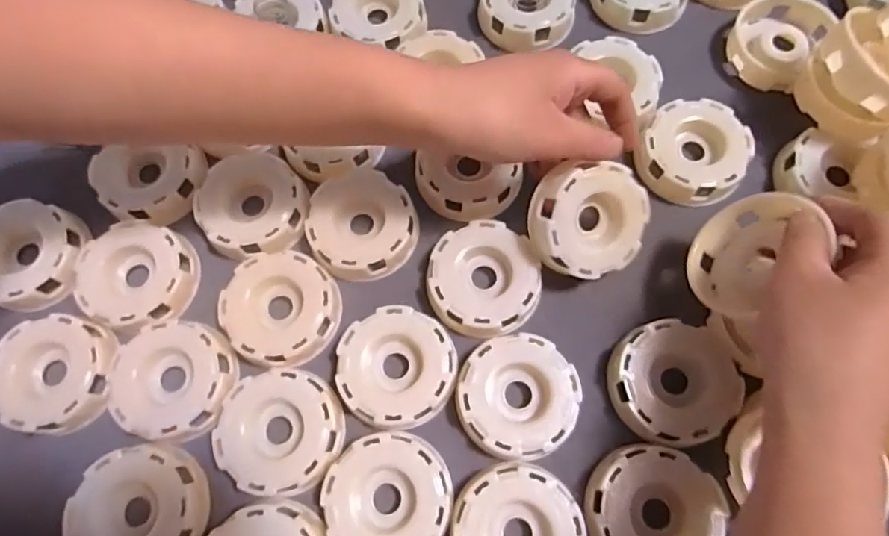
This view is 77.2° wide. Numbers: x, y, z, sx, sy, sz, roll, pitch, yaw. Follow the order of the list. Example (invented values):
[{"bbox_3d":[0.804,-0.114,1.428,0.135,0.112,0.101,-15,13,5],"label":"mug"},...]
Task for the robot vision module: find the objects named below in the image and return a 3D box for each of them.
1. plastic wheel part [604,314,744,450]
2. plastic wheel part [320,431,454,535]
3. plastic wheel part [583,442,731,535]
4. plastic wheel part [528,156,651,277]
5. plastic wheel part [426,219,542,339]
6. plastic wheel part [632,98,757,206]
[{"bbox_3d":[0.124,0.063,0.306,0.066,0.021,0.063,-1,71,2],"label":"plastic wheel part"},{"bbox_3d":[-0.029,0.119,0.289,0.063,0.016,0.062,-14,71,-3],"label":"plastic wheel part"},{"bbox_3d":[0.106,0.126,0.284,0.066,0.021,0.062,-1,71,2],"label":"plastic wheel part"},{"bbox_3d":[0.082,-0.026,0.315,0.065,0.020,0.063,-11,106,-16],"label":"plastic wheel part"},{"bbox_3d":[0.023,0.006,0.327,0.062,0.019,0.064,-1,71,2],"label":"plastic wheel part"},{"bbox_3d":[0.155,-0.073,0.350,0.063,0.020,0.066,-1,71,2],"label":"plastic wheel part"}]

